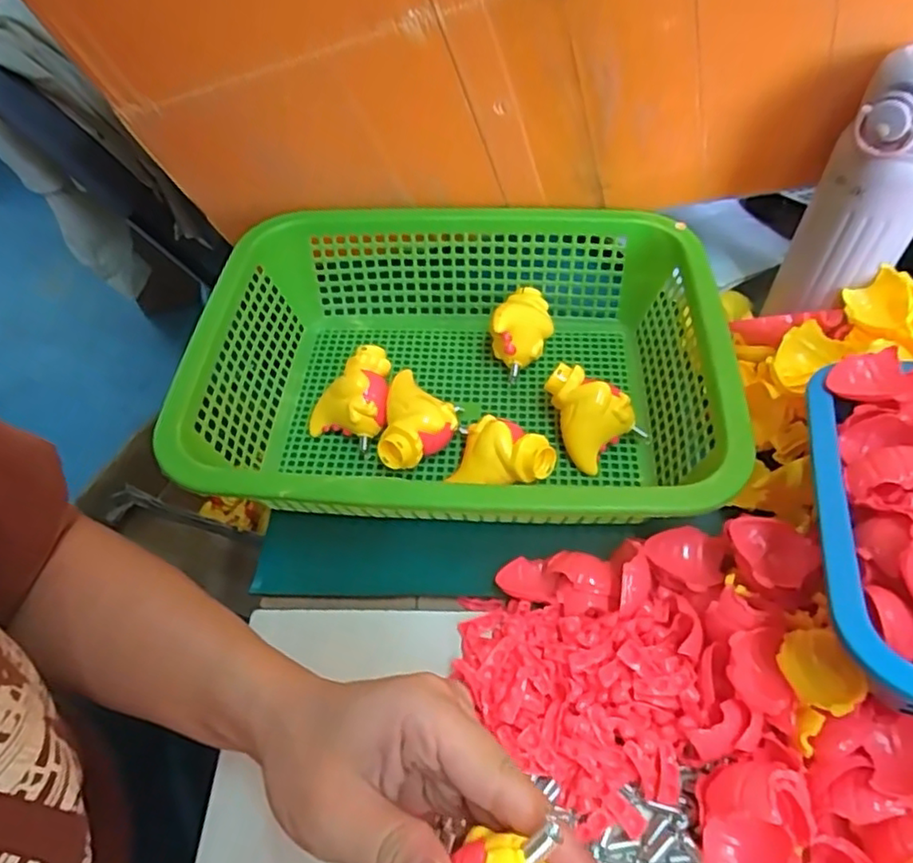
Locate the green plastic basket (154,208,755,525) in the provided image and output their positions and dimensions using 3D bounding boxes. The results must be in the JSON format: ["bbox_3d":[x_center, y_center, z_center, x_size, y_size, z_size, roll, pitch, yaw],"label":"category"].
[{"bbox_3d":[0.005,-0.041,0.459,0.341,0.104,0.263,1,53,5],"label":"green plastic basket"}]

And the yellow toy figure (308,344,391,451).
[{"bbox_3d":[-0.075,-0.025,0.476,0.055,0.051,0.062,14,56,14],"label":"yellow toy figure"}]

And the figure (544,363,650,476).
[{"bbox_3d":[0.092,-0.009,0.451,0.073,0.040,0.052,29,60,23],"label":"figure"}]

